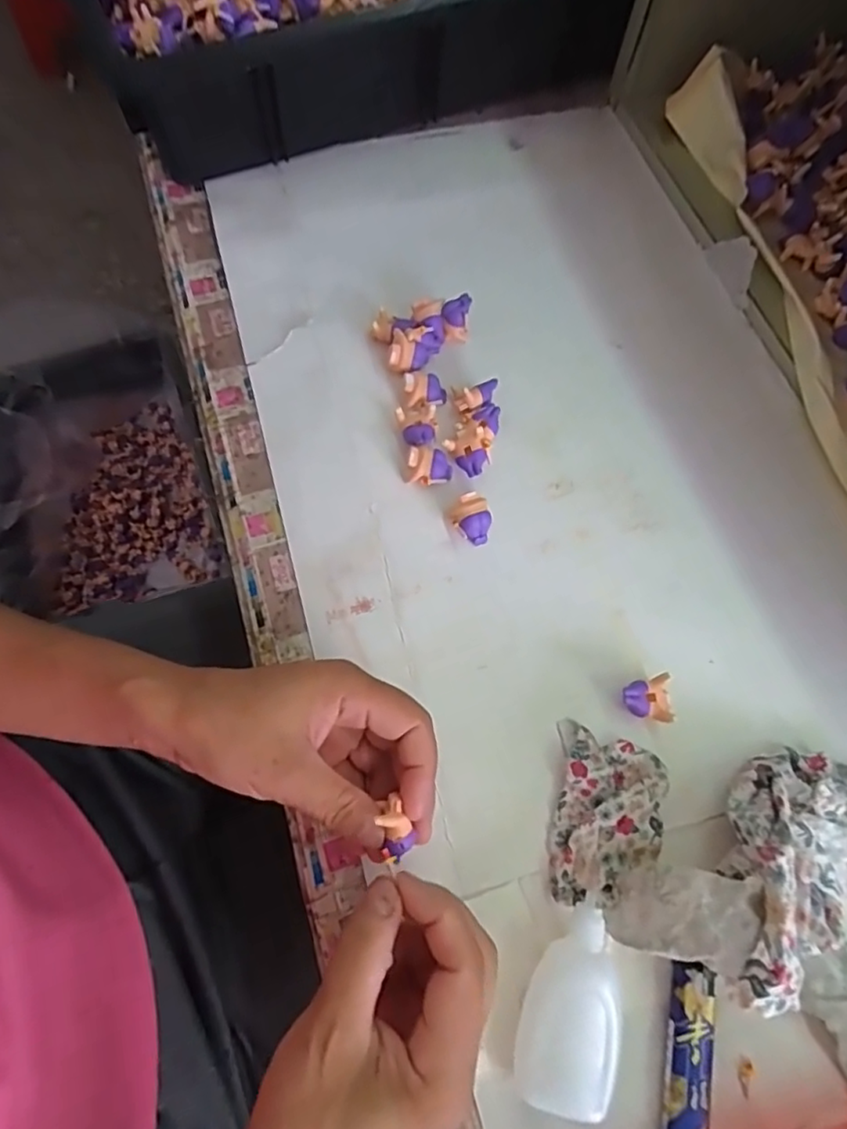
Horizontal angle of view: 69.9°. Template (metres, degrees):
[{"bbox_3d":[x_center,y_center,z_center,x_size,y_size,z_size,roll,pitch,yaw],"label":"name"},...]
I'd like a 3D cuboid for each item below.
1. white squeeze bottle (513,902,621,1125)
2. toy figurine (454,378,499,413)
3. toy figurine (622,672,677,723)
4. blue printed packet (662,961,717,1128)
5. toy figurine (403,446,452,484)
[{"bbox_3d":[0.067,0.202,0.280,0.041,0.022,0.080,12,70,3],"label":"white squeeze bottle"},{"bbox_3d":[0.037,-0.111,0.400,0.030,0.013,0.017,-26,72,-10],"label":"toy figurine"},{"bbox_3d":[0.123,0.075,0.338,0.028,0.015,0.025,-1,70,-2],"label":"toy figurine"},{"bbox_3d":[0.122,0.229,0.280,0.020,0.009,0.078,12,70,3],"label":"blue printed packet"},{"bbox_3d":[0.004,-0.062,0.381,0.028,0.013,0.021,8,70,1],"label":"toy figurine"}]

